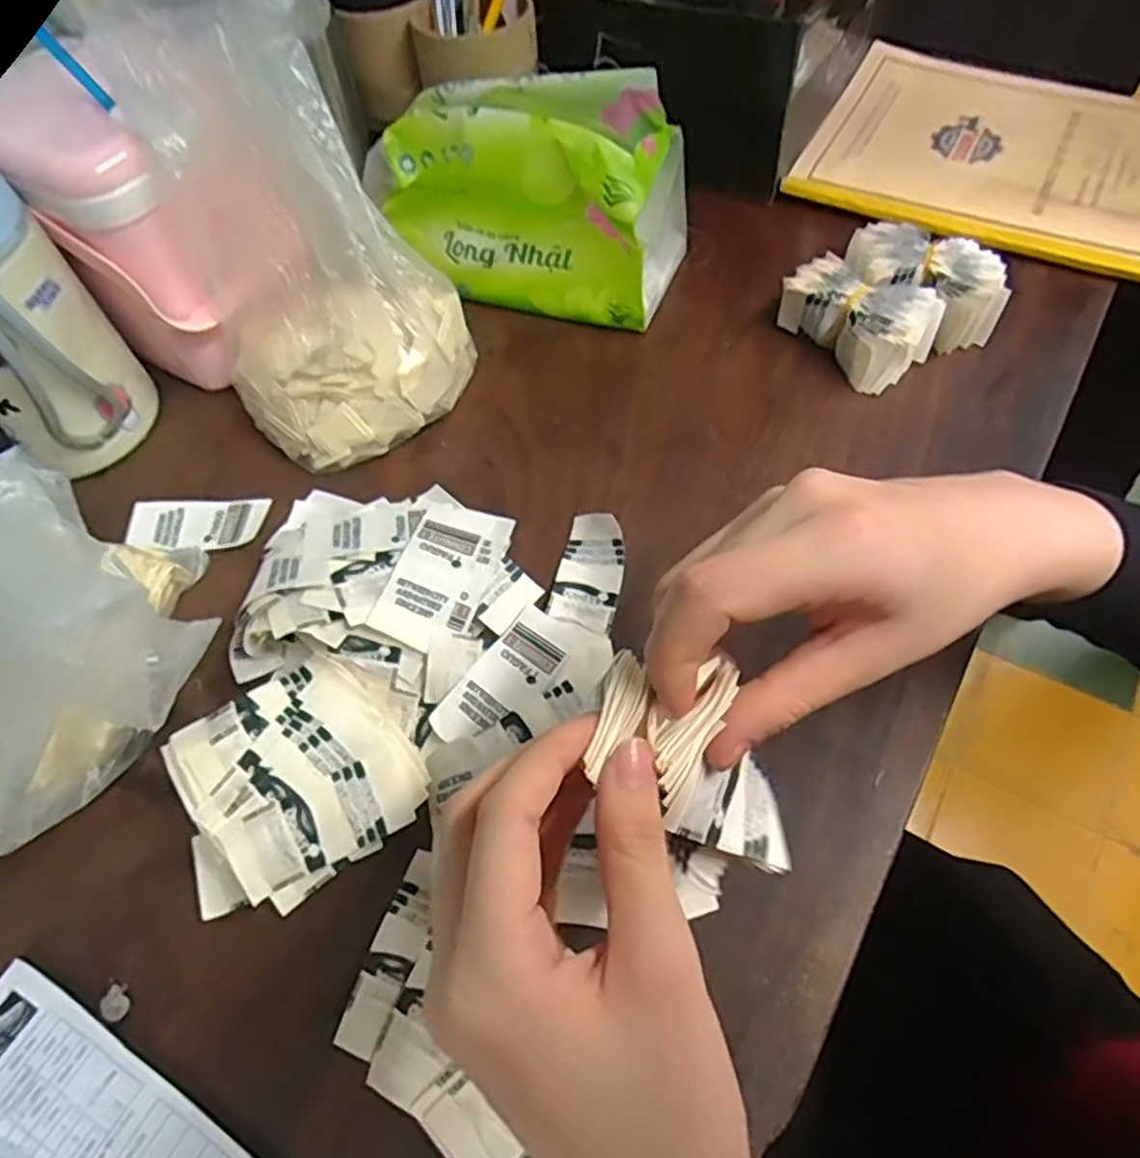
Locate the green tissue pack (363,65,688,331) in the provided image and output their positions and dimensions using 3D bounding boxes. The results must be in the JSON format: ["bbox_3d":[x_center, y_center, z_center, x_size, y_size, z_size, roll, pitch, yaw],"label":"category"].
[{"bbox_3d":[-0.024,-0.250,0.484,0.189,0.120,0.090,16,61,13],"label":"green tissue pack"}]

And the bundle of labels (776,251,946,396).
[{"bbox_3d":[0.178,-0.160,0.461,0.052,0.040,0.088,-38,63,-18],"label":"bundle of labels"}]

